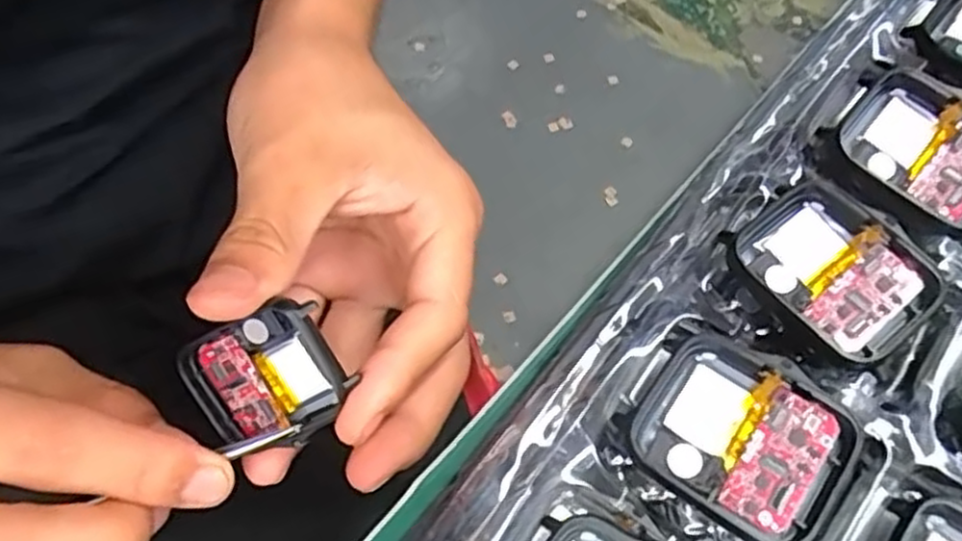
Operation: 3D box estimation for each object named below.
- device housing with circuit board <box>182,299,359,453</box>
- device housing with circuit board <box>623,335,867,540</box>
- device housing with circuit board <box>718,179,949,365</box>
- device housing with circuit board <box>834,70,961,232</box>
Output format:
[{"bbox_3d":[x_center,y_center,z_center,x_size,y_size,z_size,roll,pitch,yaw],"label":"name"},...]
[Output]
[{"bbox_3d":[-0.058,0.030,0.198,0.046,0.006,0.035,-24,101,21],"label":"device housing with circuit board"},{"bbox_3d":[0.057,0.037,0.161,0.044,0.011,0.036,37,69,16],"label":"device housing with circuit board"},{"bbox_3d":[0.085,-0.001,0.176,0.036,0.004,0.044,-34,70,-13],"label":"device housing with circuit board"},{"bbox_3d":[0.118,-0.031,0.192,0.043,0.009,0.035,40,72,16],"label":"device housing with circuit board"}]

